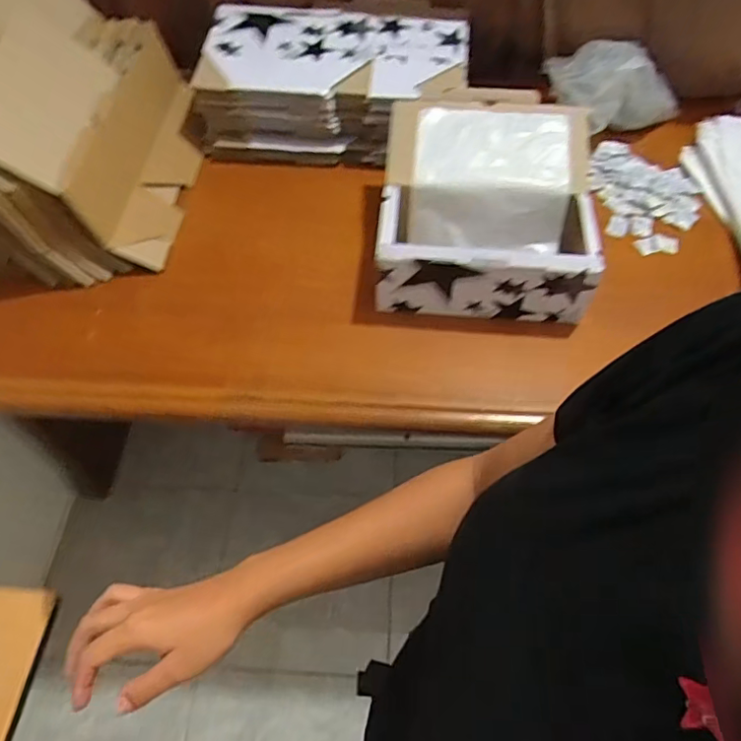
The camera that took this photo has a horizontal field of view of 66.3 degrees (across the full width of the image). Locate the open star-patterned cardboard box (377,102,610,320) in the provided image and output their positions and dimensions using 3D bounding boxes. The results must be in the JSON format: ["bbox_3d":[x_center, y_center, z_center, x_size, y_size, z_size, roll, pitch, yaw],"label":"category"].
[{"bbox_3d":[0.167,-0.235,0.811,0.292,0.139,0.308,7,56,4],"label":"open star-patterned cardboard box"}]

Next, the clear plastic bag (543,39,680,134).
[{"bbox_3d":[0.438,-0.479,0.967,0.267,0.113,0.132,2,53,-23],"label":"clear plastic bag"}]

